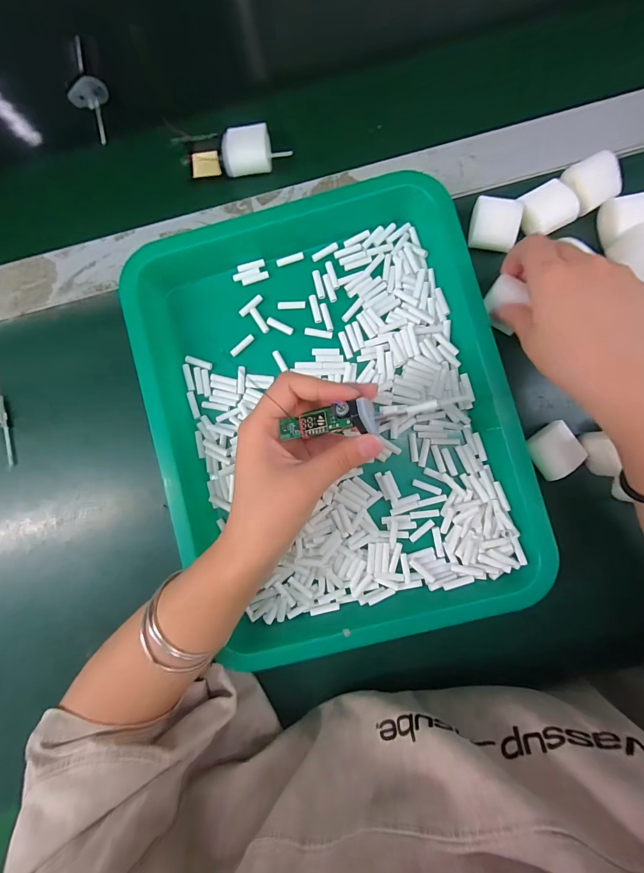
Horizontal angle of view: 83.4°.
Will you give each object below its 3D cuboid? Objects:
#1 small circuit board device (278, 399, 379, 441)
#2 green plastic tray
[{"bbox_3d":[0.004,-0.007,0.202,0.052,0.021,0.016,-9,85,7],"label":"small circuit board device"},{"bbox_3d":[0.007,-0.019,0.278,0.258,0.032,0.351,-17,84,2],"label":"green plastic tray"}]

